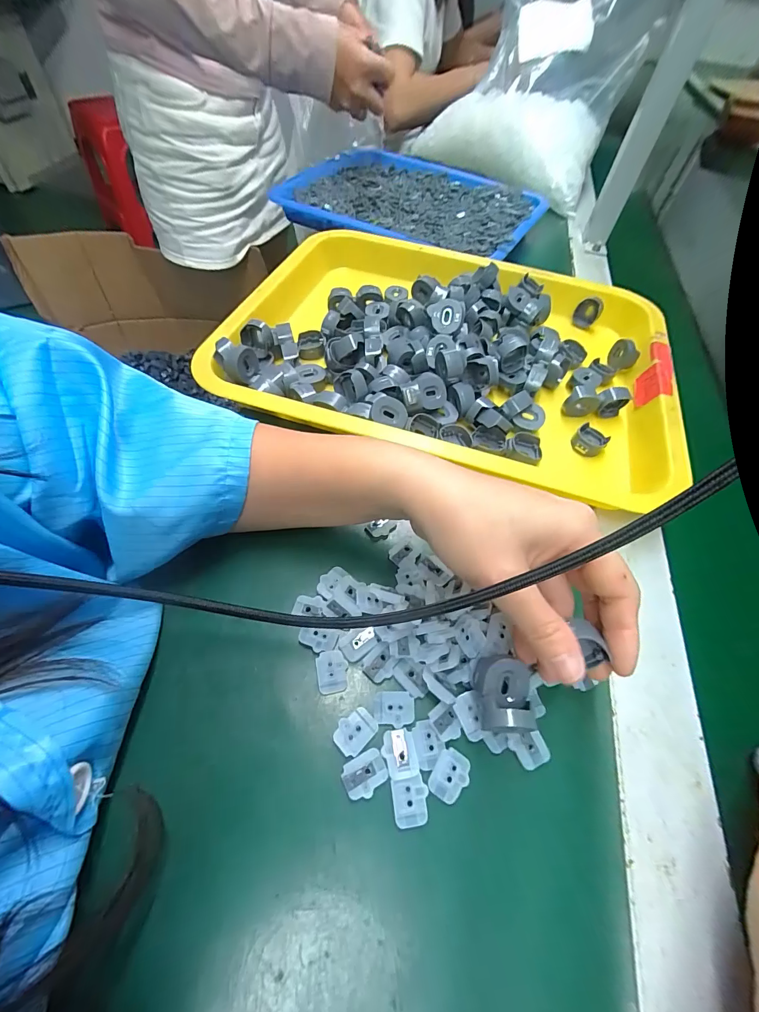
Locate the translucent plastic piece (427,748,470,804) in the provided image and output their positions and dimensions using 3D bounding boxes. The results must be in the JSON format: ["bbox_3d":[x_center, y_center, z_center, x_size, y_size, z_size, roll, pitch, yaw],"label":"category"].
[{"bbox_3d":[0.035,0.133,0.189,0.016,0.004,0.021,32,60,16],"label":"translucent plastic piece"}]

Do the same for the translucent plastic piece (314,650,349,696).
[{"bbox_3d":[-0.026,0.092,0.213,0.017,0.005,0.021,-8,58,-10],"label":"translucent plastic piece"}]

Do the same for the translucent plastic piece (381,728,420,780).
[{"bbox_3d":[0.010,0.124,0.191,0.016,0.004,0.021,-6,57,-9],"label":"translucent plastic piece"}]

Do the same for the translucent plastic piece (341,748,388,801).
[{"bbox_3d":[-0.007,0.131,0.187,0.021,0.004,0.016,-21,61,-18],"label":"translucent plastic piece"}]

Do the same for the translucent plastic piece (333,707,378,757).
[{"bbox_3d":[-0.012,0.115,0.196,0.022,0.004,0.016,-36,66,-25],"label":"translucent plastic piece"}]

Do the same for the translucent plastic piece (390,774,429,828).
[{"bbox_3d":[0.015,0.140,0.181,0.017,0.004,0.019,-6,57,-9],"label":"translucent plastic piece"}]

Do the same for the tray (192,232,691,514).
[{"bbox_3d":[0.067,-0.153,0.362,0.382,0.043,0.304,17,57,6],"label":"tray"}]

